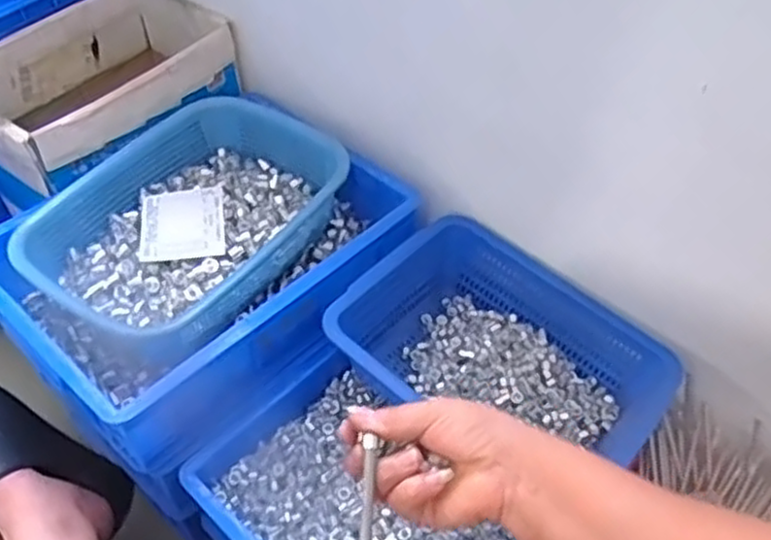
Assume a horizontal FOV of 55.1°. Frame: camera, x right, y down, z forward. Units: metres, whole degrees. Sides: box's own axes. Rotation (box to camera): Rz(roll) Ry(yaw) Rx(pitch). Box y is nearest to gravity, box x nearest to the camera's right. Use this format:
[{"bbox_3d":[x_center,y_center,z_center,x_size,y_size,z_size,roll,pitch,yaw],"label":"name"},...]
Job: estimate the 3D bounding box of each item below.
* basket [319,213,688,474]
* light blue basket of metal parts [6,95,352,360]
[{"bbox_3d":[0.111,0.099,0.778,0.318,0.104,0.229,34,56,26],"label":"basket"},{"bbox_3d":[-0.217,-0.056,0.825,0.239,0.073,0.341,30,54,23],"label":"light blue basket of metal parts"}]

